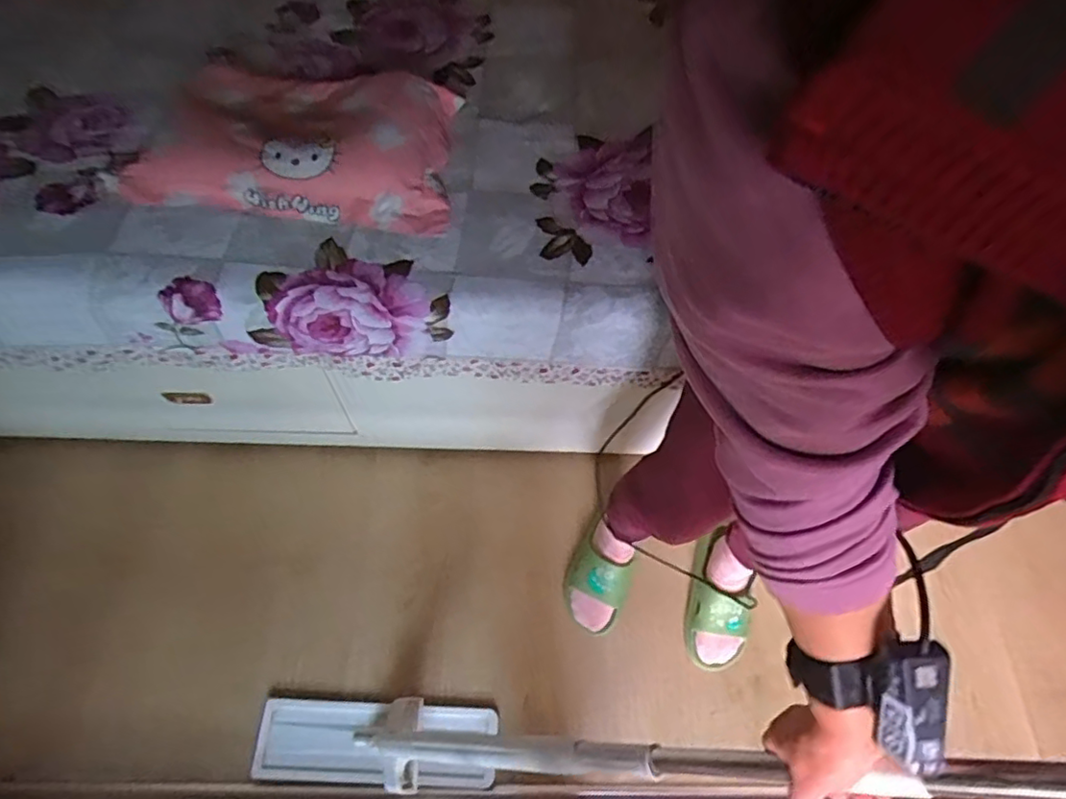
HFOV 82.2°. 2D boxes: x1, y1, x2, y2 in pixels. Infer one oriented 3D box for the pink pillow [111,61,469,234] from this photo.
[{"bbox_3d":[-0.330,-0.383,0.868,0.443,0.063,0.286,7,63,0],"label":"pink pillow"}]

